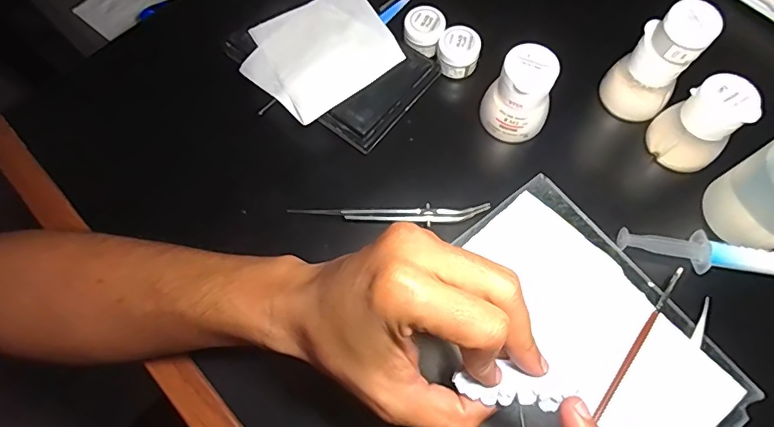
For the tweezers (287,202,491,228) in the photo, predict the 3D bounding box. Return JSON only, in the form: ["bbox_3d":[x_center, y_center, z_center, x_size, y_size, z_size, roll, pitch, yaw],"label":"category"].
[{"bbox_3d":[0.002,0.000,0.352,0.140,0.006,0.013,1,69,1],"label":"tweezers"}]

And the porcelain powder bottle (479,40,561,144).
[{"bbox_3d":[0.097,-0.086,0.354,0.046,0.058,0.043,0,69,1],"label":"porcelain powder bottle"}]

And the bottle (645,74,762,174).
[{"bbox_3d":[0.223,-0.063,0.345,0.040,0.064,0.050,-37,73,-12],"label":"bottle"}]

